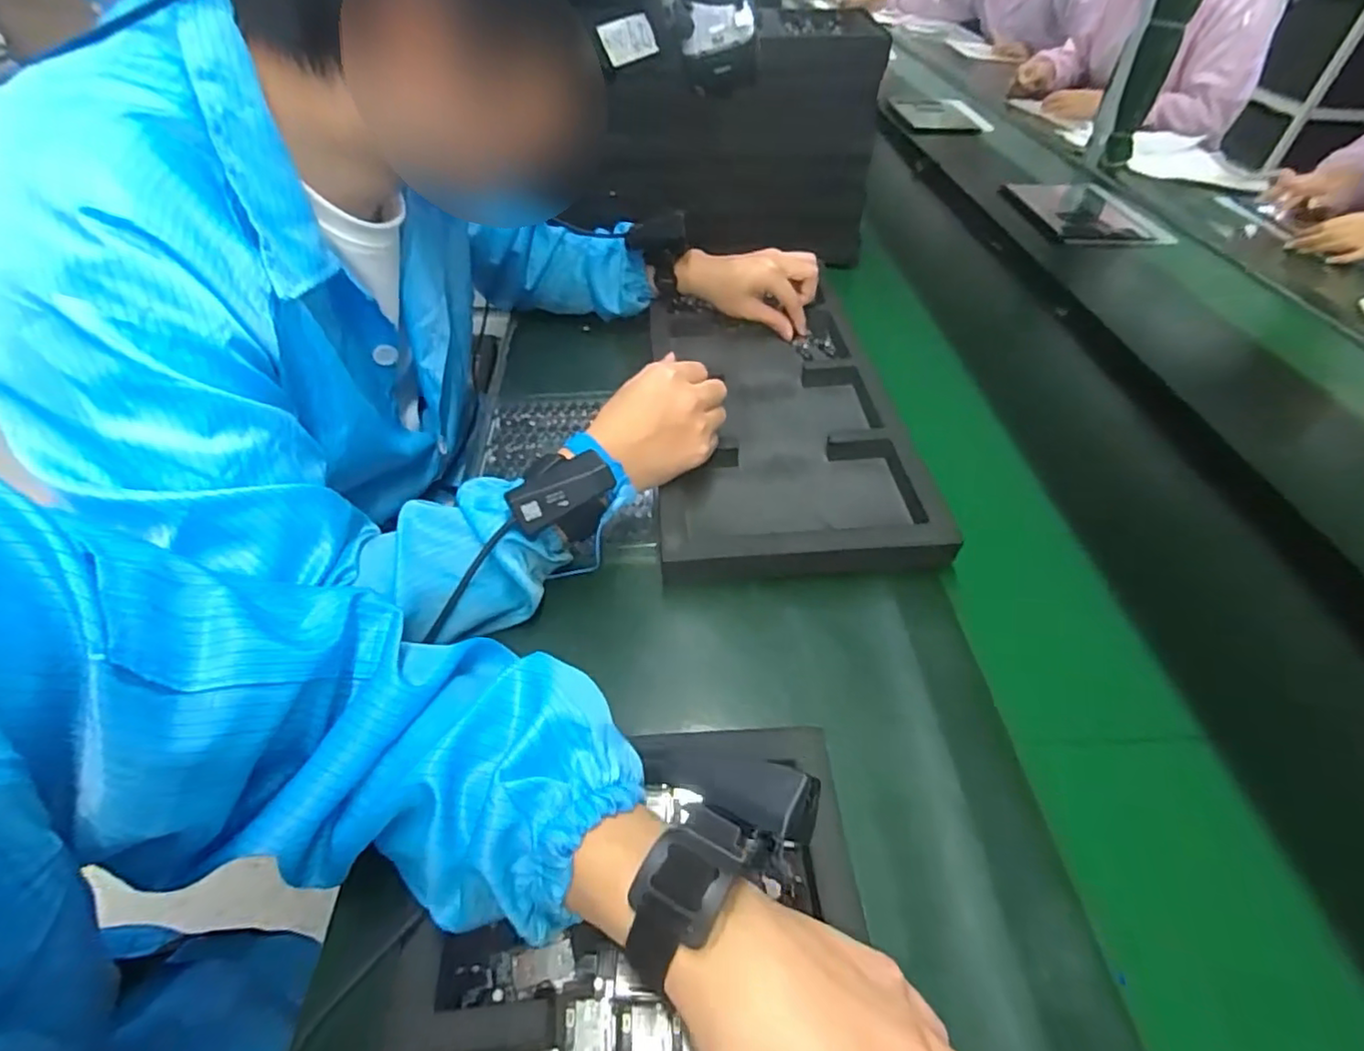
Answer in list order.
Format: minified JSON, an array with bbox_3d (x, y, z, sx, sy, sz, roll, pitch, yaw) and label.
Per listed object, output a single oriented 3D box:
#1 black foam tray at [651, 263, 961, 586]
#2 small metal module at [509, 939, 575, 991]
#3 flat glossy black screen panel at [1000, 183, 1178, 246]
[{"bbox_3d":[0.086,-0.110,0.606,0.225,0.046,0.422,0,45,-3],"label":"black foam tray"},{"bbox_3d":[-0.067,0.213,0.301,0.029,0.004,0.018,-8,46,-10],"label":"small metal module"},{"bbox_3d":[0.704,-0.545,1.095,0.213,0.021,0.310,2,43,0],"label":"flat glossy black screen panel"}]

